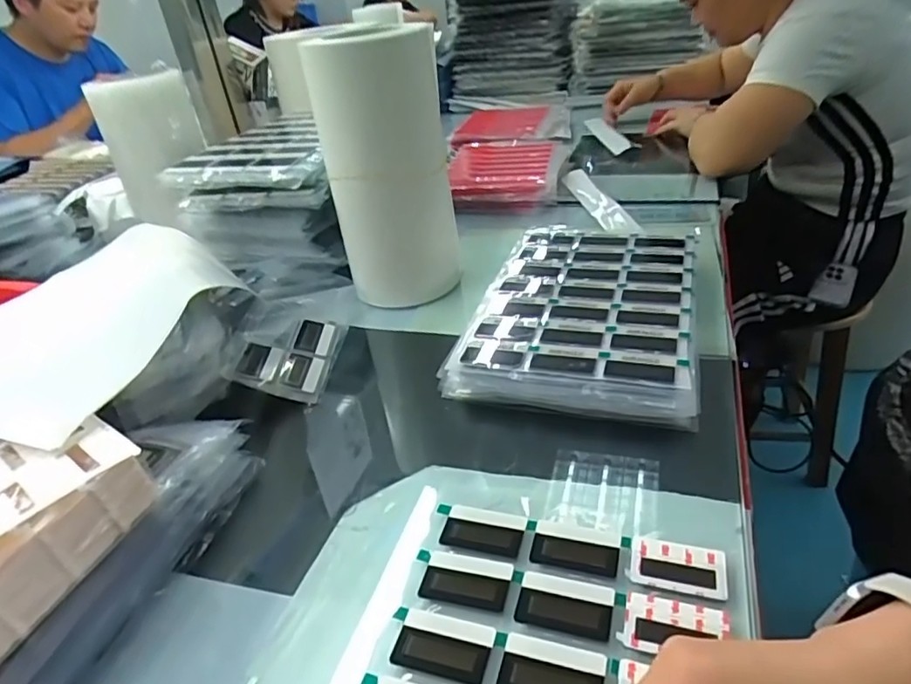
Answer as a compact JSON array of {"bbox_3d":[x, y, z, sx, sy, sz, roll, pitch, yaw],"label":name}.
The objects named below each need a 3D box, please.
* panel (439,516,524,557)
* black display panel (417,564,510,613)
[{"bbox_3d":[0.017,0.128,0.387,0.053,0.004,0.024,5,35,18],"label":"panel"},{"bbox_3d":[0.005,0.150,0.358,0.054,0.004,0.023,4,35,18],"label":"black display panel"}]

